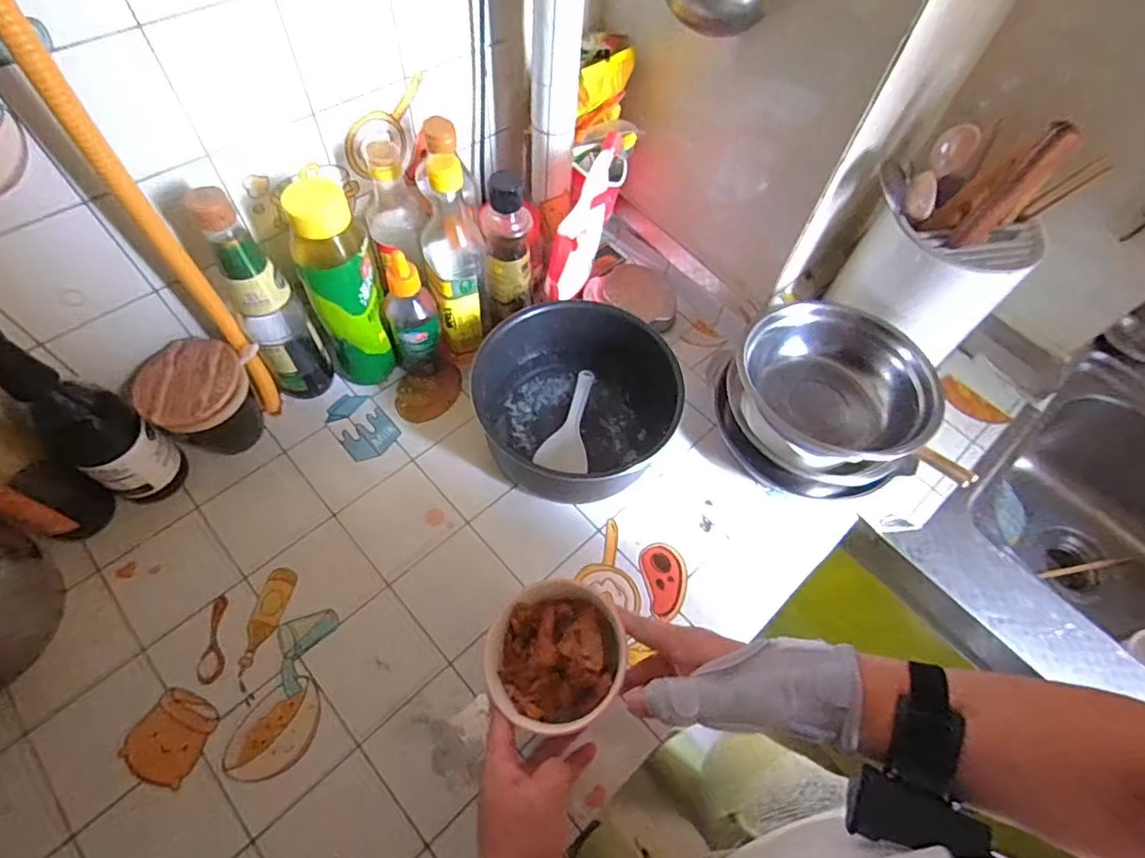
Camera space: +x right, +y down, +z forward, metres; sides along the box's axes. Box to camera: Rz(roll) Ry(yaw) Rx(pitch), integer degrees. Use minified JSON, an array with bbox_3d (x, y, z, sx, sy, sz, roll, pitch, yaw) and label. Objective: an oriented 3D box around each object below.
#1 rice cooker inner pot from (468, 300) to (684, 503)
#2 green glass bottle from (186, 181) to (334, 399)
[{"bbox_3d":[0.007,-0.037,0.639,0.190,0.104,0.191,2,60,-3],"label":"rice cooker inner pot"},{"bbox_3d":[-0.303,-0.122,0.570,0.060,0.261,0.051,-29,66,-19],"label":"green glass bottle"}]

